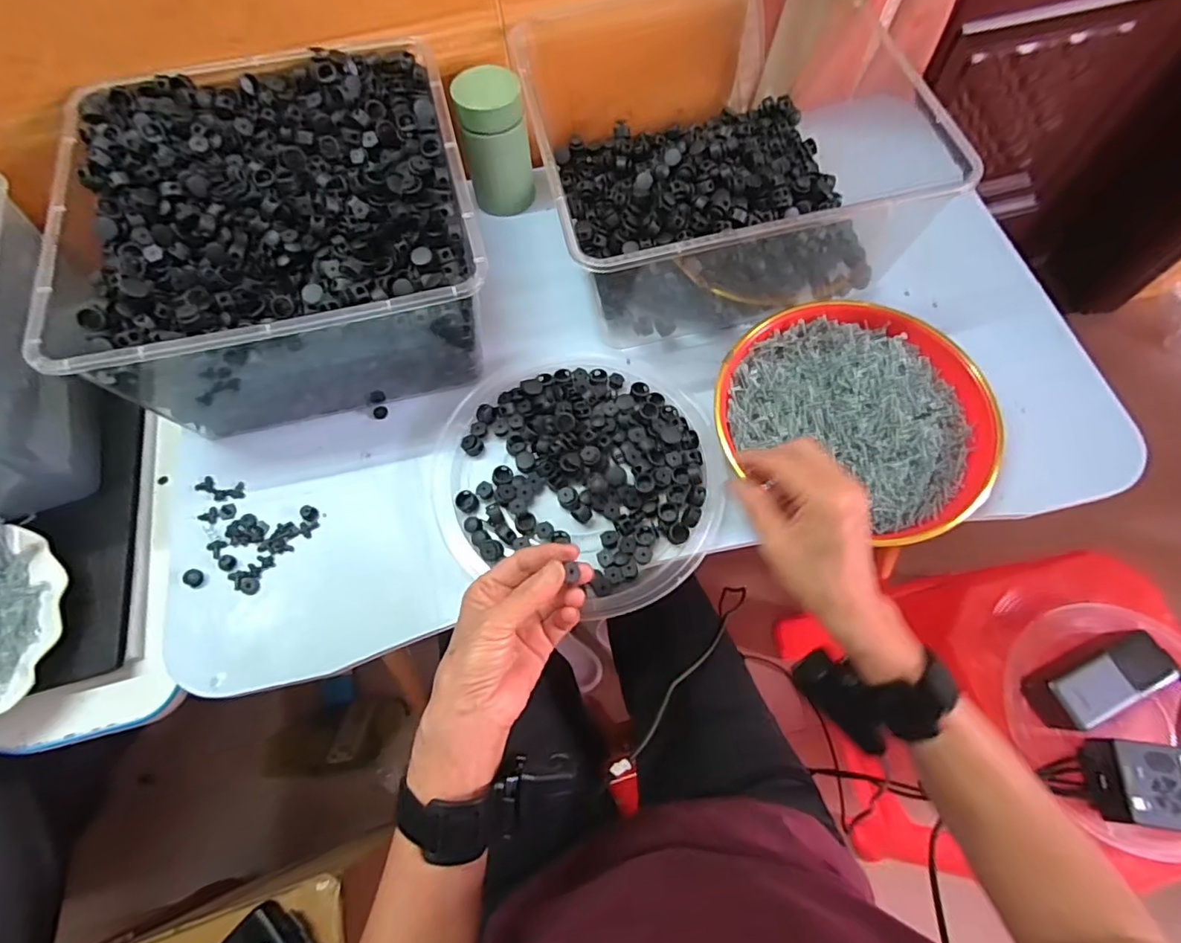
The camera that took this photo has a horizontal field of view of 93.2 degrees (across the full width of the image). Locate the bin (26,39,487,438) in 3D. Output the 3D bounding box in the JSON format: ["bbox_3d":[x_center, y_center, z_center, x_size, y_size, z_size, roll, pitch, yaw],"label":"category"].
[{"bbox_3d":[-0.242,-0.191,0.478,0.286,0.146,0.283,-16,67,-4],"label":"bin"}]

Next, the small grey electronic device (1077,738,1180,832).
[{"bbox_3d":[0.538,0.303,0.544,0.074,0.048,0.072,2,67,3],"label":"small grey electronic device"}]

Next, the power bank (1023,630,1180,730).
[{"bbox_3d":[0.533,0.217,0.589,0.137,0.050,0.061,-22,68,-7],"label":"power bank"}]

